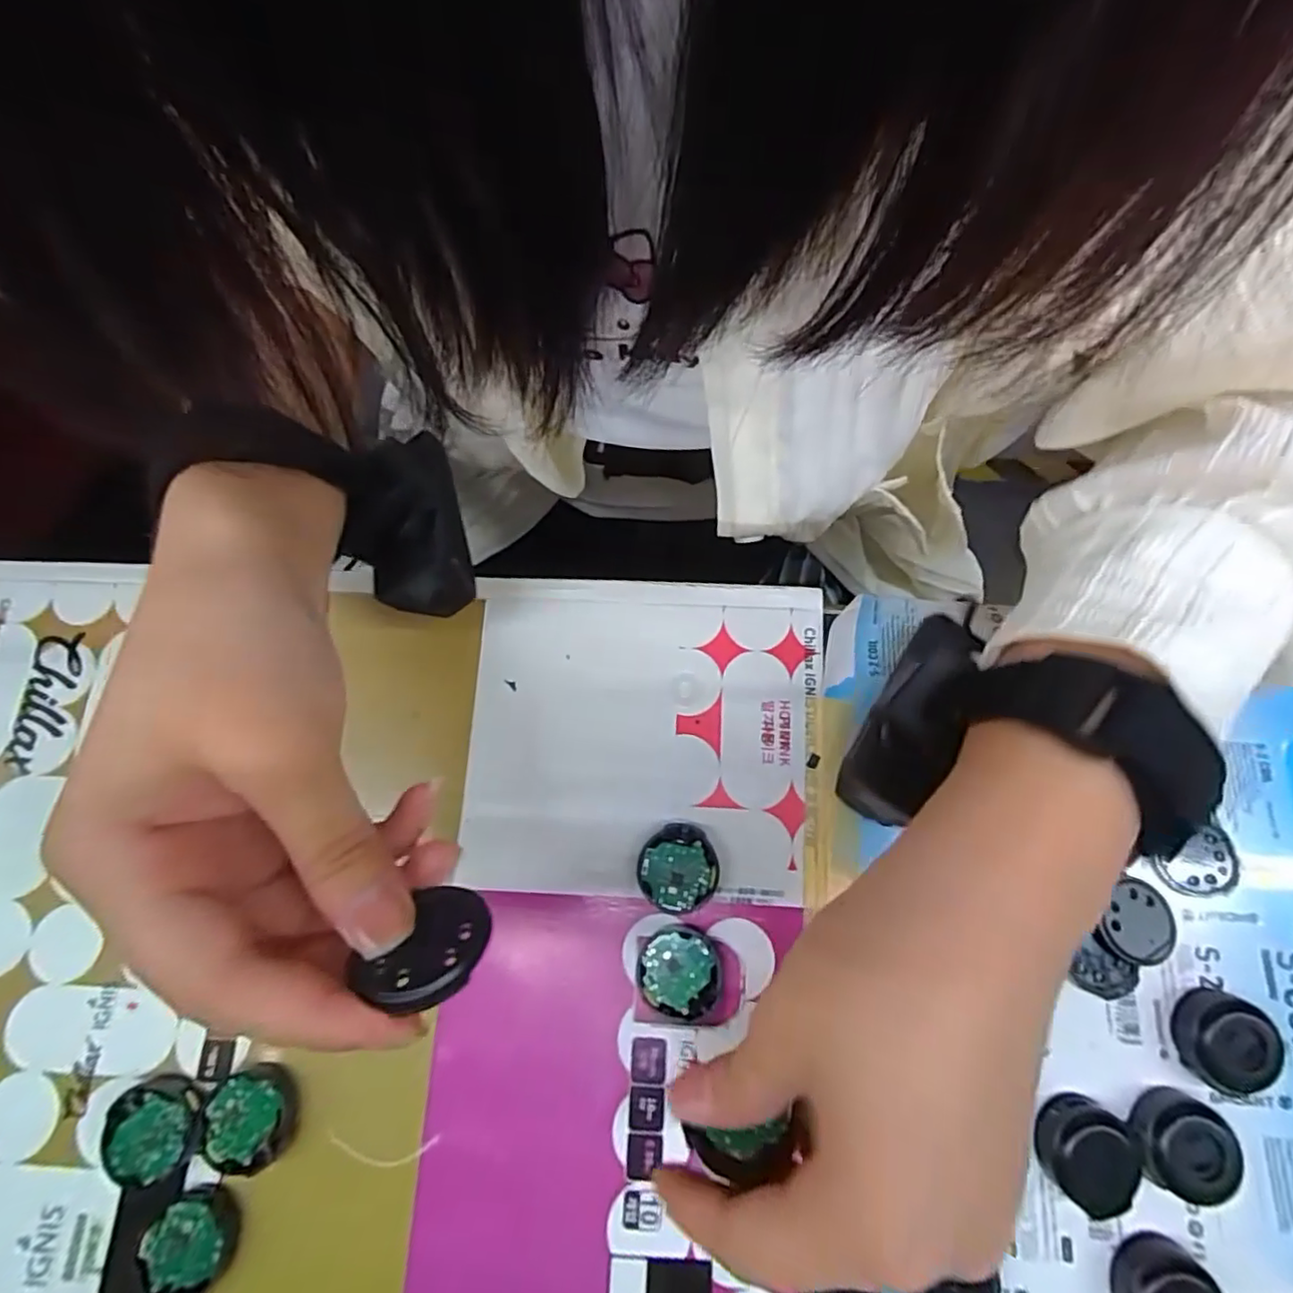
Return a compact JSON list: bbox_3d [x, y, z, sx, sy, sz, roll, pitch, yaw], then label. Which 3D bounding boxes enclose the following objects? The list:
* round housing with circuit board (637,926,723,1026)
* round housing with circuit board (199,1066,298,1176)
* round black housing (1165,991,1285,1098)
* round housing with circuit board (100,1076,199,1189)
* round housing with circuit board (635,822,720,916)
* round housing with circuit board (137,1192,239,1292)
[{"bbox_3d":[0.012,0.118,0.231,0.029,0.011,0.029,0,74,1],"label":"round housing with circuit board"},{"bbox_3d":[-0.136,0.162,0.221,0.029,0.012,0.030,0,74,1],"label":"round housing with circuit board"},{"bbox_3d":[0.199,0.137,0.223,0.030,0.014,0.031,0,74,1],"label":"round black housing"},{"bbox_3d":[-0.169,0.166,0.221,0.031,0.011,0.029,0,74,1],"label":"round housing with circuit board"},{"bbox_3d":[0.012,0.084,0.240,0.030,0.010,0.030,0,74,1],"label":"round housing with circuit board"},{"bbox_3d":[-0.150,0.198,0.211,0.028,0.014,0.027,0,74,1],"label":"round housing with circuit board"}]

